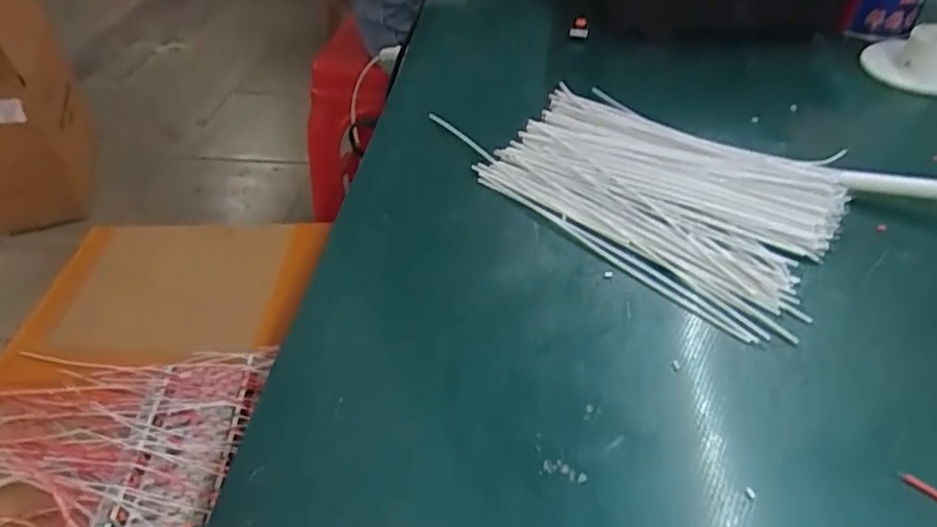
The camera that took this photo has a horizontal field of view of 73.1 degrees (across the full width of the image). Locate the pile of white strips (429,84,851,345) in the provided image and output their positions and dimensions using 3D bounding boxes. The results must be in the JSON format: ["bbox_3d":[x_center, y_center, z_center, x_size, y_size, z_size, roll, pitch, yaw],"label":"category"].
[{"bbox_3d":[0.084,-0.040,0.293,0.100,0.016,0.167,-29,48,-29],"label":"pile of white strips"}]

